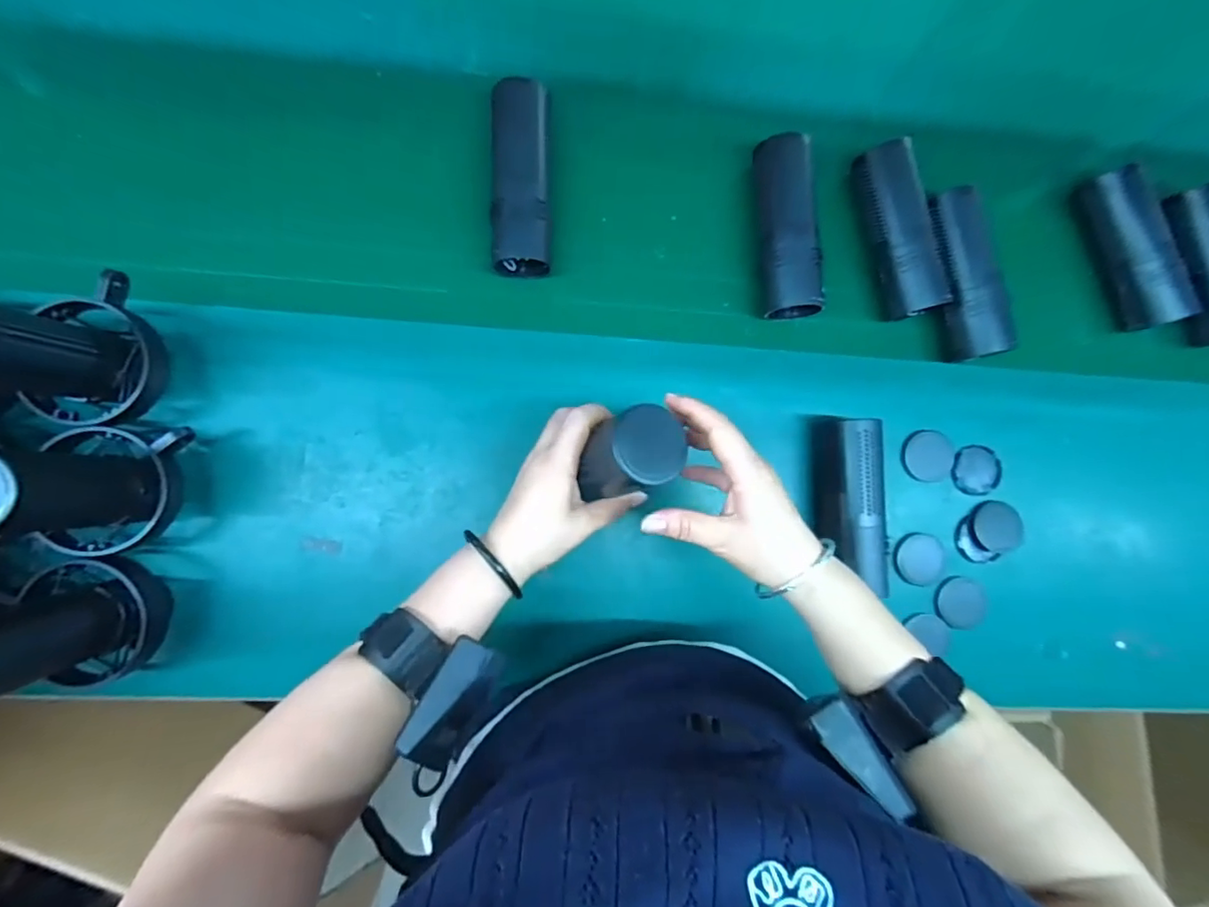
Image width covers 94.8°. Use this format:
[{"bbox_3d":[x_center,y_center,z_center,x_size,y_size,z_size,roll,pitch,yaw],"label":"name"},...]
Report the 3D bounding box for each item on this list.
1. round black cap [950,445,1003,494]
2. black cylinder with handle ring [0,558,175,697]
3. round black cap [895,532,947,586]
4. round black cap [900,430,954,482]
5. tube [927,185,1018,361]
[{"bbox_3d":[0.373,0.017,0.556,0.051,0.008,0.049,0,90,-5],"label":"round black cap"},{"bbox_3d":[-0.399,0.131,0.402,0.097,0.177,0.095,-19,90,-4],"label":"black cylinder with handle ring"},{"bbox_3d":[0.313,0.105,0.550,0.052,0.007,0.049,0,90,-5],"label":"round black cap"},{"bbox_3d":[0.321,0.003,0.549,0.052,0.009,0.050,0,90,-5],"label":"round black cap"},{"bbox_3d":[0.347,-0.173,0.539,0.045,0.048,0.160,-13,91,-5],"label":"tube"}]

